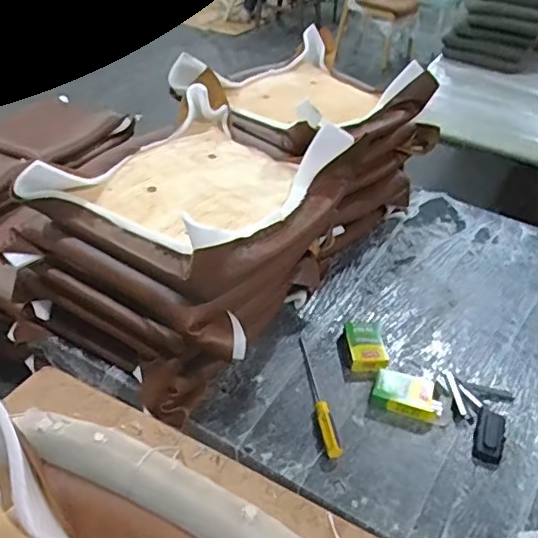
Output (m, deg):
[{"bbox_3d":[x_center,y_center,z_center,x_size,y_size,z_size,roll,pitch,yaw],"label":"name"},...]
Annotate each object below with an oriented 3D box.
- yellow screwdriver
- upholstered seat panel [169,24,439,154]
[{"bbox_3d":[0.097,0.238,1.113,0.026,0.029,0.289,-1,40,-9],"label":"yellow screwdriver"},{"bbox_3d":[0.103,-0.431,1.419,0.423,0.161,0.530,34,47,30],"label":"upholstered seat panel"}]

